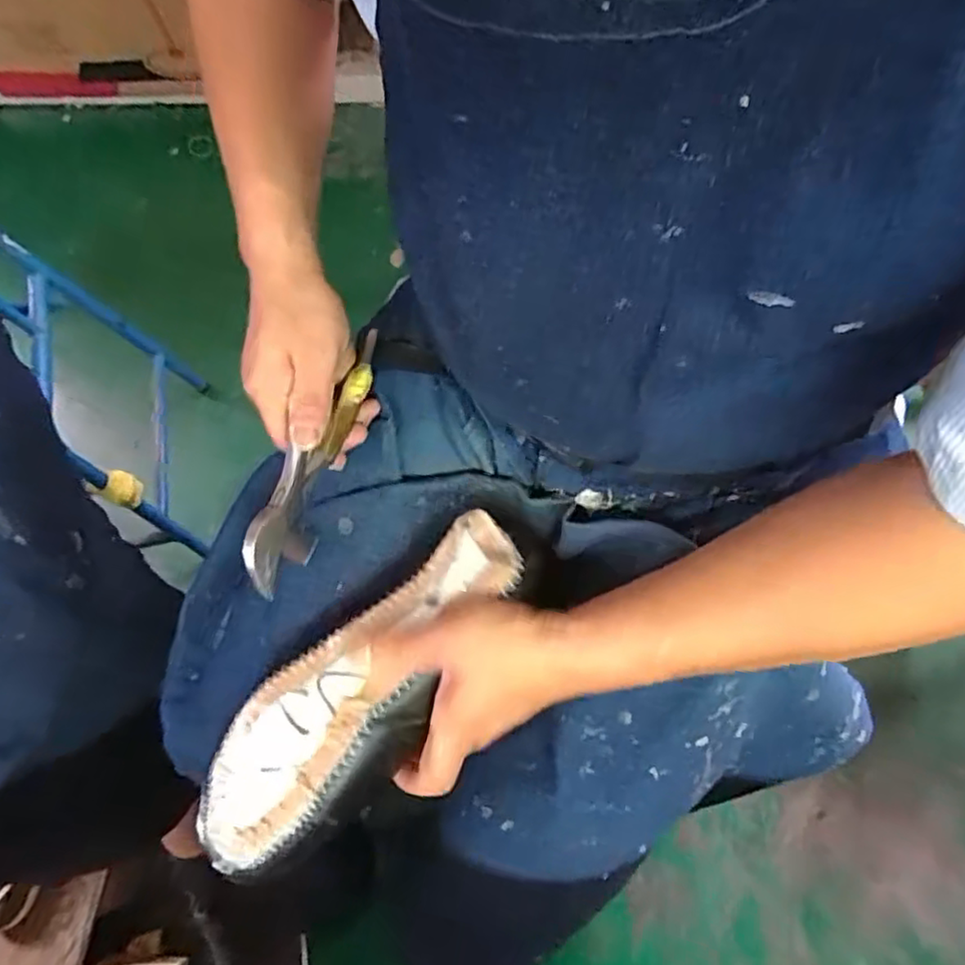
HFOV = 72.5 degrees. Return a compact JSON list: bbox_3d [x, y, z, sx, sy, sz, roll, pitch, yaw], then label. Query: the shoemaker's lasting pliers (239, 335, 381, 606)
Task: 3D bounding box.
[{"bbox_3d":[-0.103,-0.019,0.431,0.026,0.044,0.191,14,62,9],"label":"shoemaker's lasting pliers"}]

